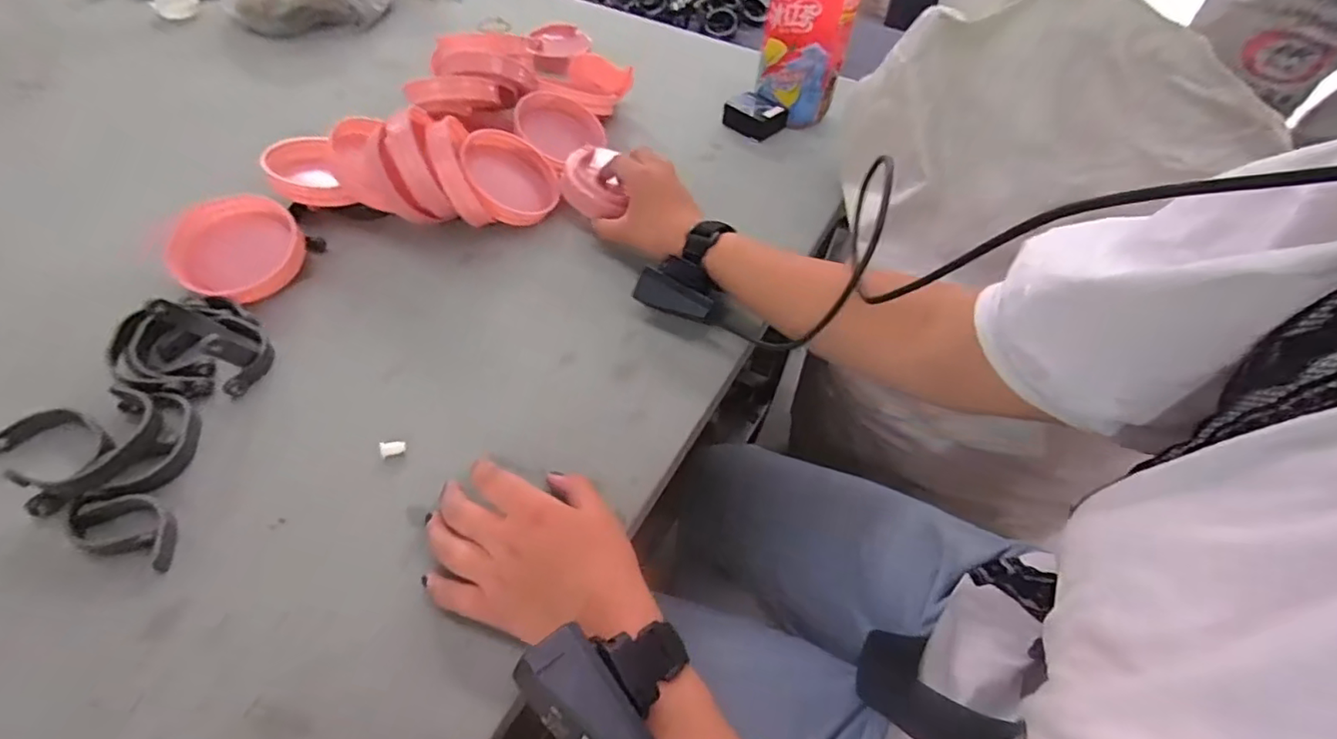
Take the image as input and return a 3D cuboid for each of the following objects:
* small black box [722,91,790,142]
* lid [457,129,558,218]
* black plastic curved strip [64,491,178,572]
[{"bbox_3d":[0.110,-0.319,0.728,0.072,0.035,0.058,40,58,23],"label":"small black box"},{"bbox_3d":[-0.153,-0.189,0.563,0.095,0.014,0.095,25,50,-28],"label":"lid"},{"bbox_3d":[-0.329,0.095,0.351,0.070,0.013,0.036,14,52,6],"label":"black plastic curved strip"}]

